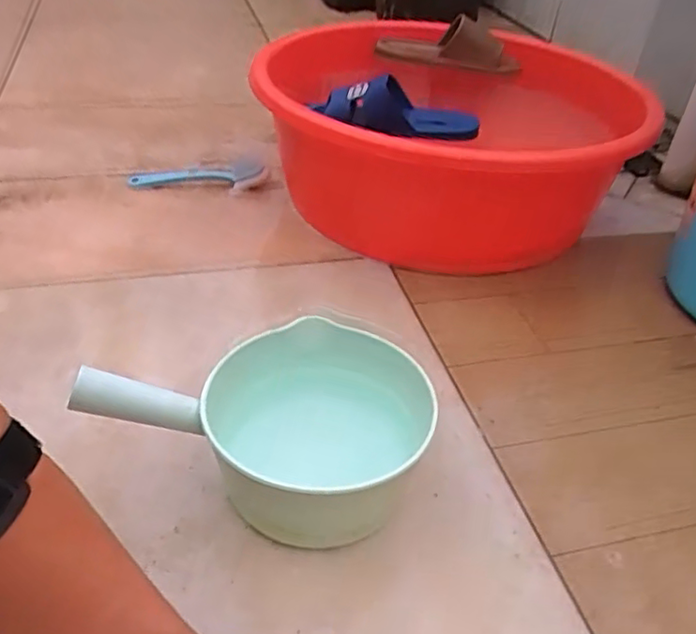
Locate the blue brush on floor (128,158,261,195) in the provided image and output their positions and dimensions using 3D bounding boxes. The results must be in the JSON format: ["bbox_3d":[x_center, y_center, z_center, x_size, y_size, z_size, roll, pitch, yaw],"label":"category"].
[{"bbox_3d":[-0.244,-0.227,1.027,0.217,0.038,0.051,-1,38,-7],"label":"blue brush on floor"}]

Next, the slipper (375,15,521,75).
[{"bbox_3d":[0.169,-0.463,1.079,0.231,0.074,0.105,22,41,21],"label":"slipper"}]

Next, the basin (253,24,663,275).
[{"bbox_3d":[0.142,-0.270,1.015,0.560,0.257,0.560,3,39,-3],"label":"basin"}]

